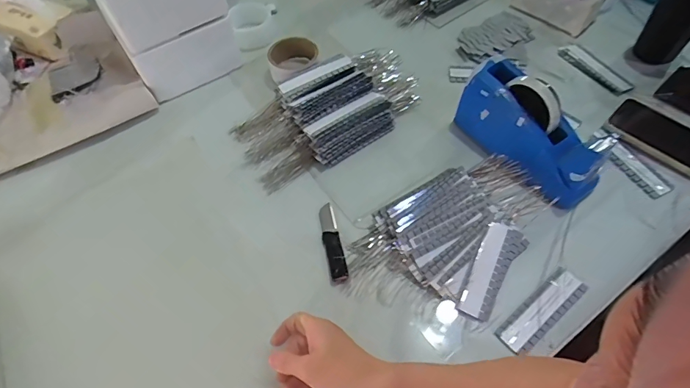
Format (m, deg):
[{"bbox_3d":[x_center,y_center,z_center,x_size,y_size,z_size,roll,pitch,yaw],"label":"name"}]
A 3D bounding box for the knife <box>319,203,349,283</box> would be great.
[{"bbox_3d":[-0.018,0.061,0.552,0.023,0.008,0.114,-13,57,-6],"label":"knife"}]

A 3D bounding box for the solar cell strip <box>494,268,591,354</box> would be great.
[{"bbox_3d":[0.235,0.136,0.493,0.127,0.004,0.038,-35,62,-18],"label":"solar cell strip"}]

